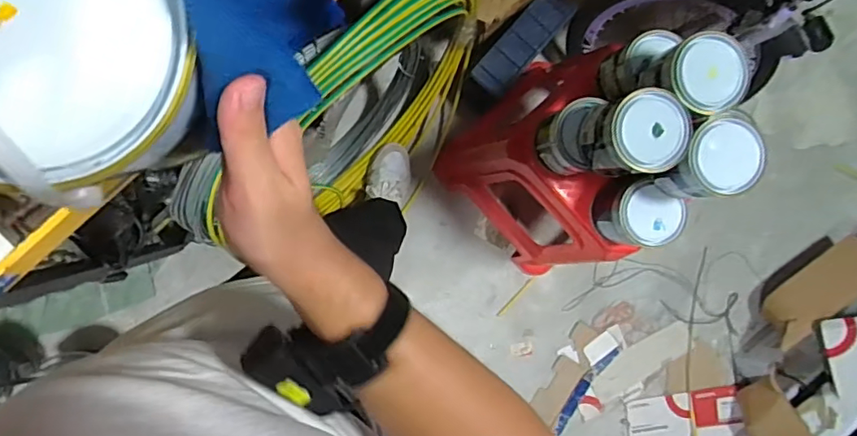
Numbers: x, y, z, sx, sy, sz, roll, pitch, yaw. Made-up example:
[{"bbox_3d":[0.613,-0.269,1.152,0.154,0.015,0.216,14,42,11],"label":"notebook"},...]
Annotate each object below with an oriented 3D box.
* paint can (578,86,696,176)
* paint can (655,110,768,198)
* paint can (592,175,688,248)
[{"bbox_3d":[0.276,-0.112,0.737,0.097,0.111,0.103,0,93,-7],"label":"paint can"},{"bbox_3d":[0.377,-0.082,0.745,0.096,0.113,0.106,-11,94,-7],"label":"paint can"},{"bbox_3d":[0.328,-0.011,0.854,0.095,0.117,0.102,0,93,-7],"label":"paint can"}]

